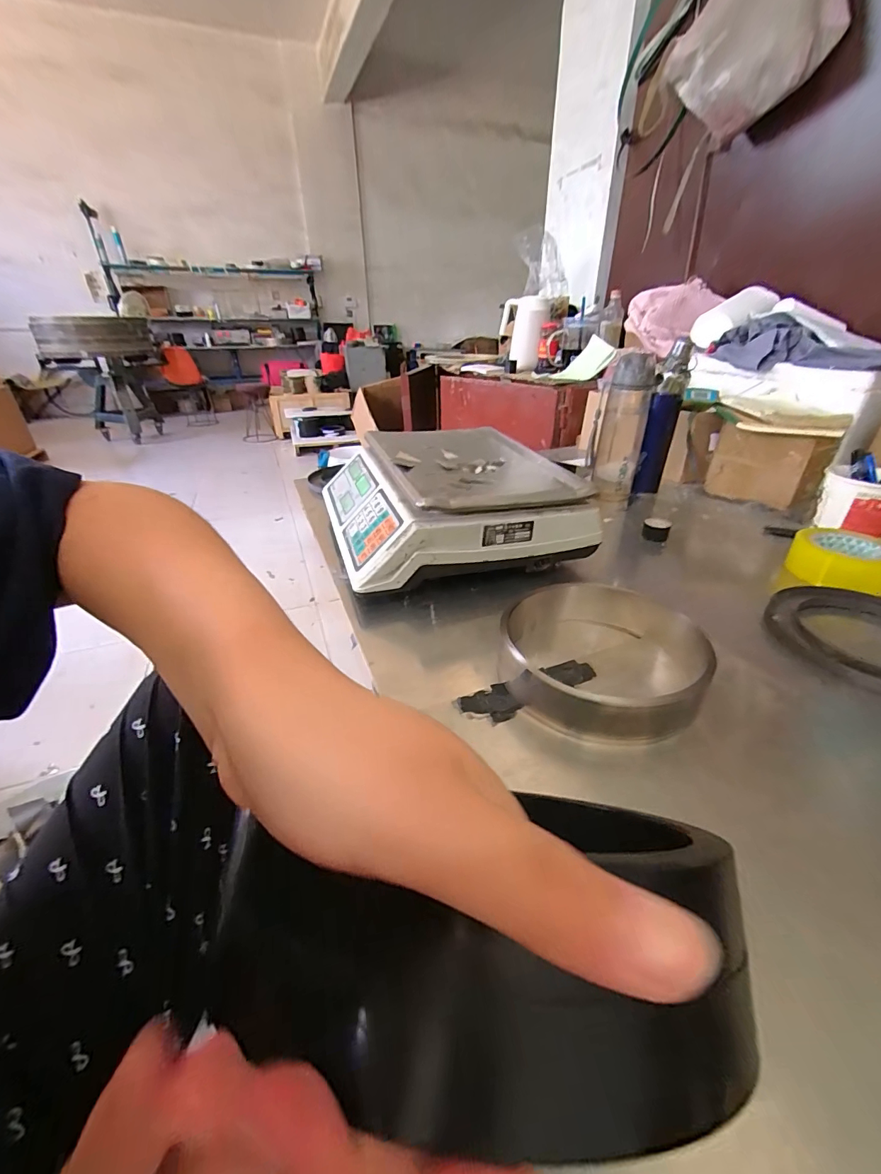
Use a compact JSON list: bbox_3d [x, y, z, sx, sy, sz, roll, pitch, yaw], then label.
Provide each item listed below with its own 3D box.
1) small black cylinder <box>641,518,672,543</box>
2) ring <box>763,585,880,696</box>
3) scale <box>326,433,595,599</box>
[{"bbox_3d":[0.333,-0.089,0.672,0.037,0.025,0.033,17,35,26],"label":"small black cylinder"},{"bbox_3d":[0.451,0.056,0.457,0.193,0.025,0.179,-22,38,-32],"label":"ring"},{"bbox_3d":[0.004,-0.142,0.627,0.309,0.096,0.319,-10,32,-16],"label":"scale"}]

